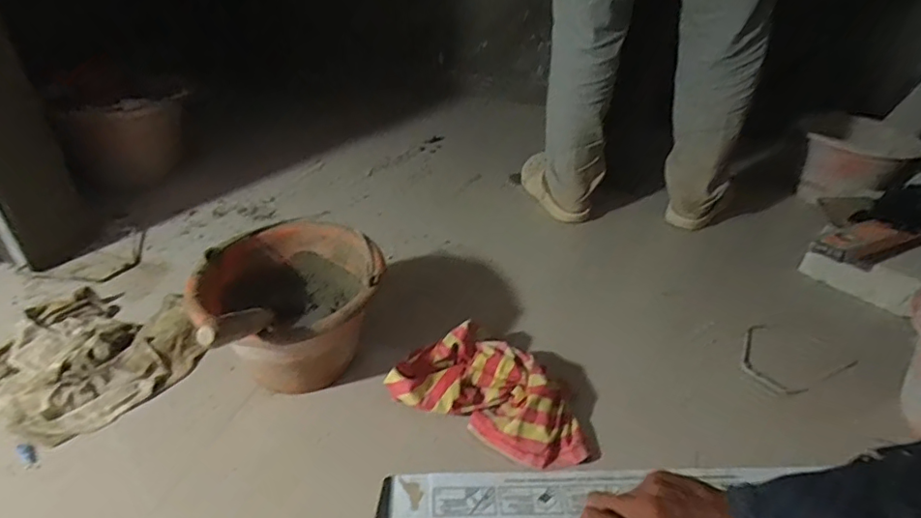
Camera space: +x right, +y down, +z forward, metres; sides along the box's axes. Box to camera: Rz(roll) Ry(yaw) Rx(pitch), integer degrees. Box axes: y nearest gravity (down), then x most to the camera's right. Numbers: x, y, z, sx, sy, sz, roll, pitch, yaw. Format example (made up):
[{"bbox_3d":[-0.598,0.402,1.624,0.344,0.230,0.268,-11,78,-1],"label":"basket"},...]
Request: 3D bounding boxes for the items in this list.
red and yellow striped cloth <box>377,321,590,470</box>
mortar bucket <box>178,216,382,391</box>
[{"bbox_3d":[0.050,0.173,0.754,0.273,0.066,0.154,16,37,19],"label":"red and yellow striped cloth"},{"bbox_3d":[-0.233,0.078,0.774,0.215,0.166,0.239,29,43,32],"label":"mortar bucket"}]

